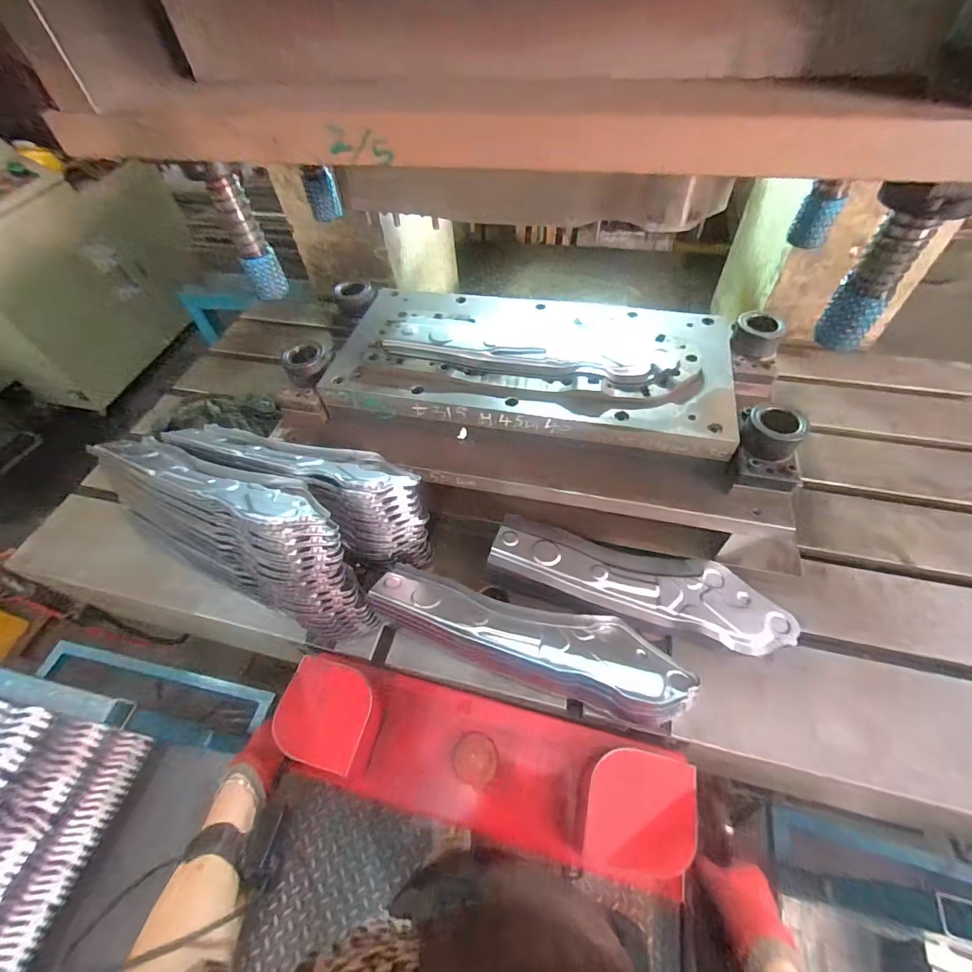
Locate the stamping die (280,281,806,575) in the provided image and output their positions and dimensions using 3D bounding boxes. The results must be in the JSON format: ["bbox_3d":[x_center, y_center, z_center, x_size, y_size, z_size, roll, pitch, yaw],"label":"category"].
[{"bbox_3d":[0.089,-0.124,0.798,0.801,0.266,0.360,9,55,10],"label":"stamping die"}]

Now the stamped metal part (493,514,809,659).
[{"bbox_3d":[0.231,0.142,0.685,0.442,0.055,0.131,14,56,14],"label":"stamped metal part"}]

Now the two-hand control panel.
[{"bbox_3d":[-0.013,0.349,0.583,0.503,0.103,0.149,10,55,13],"label":"two-hand control panel"}]

